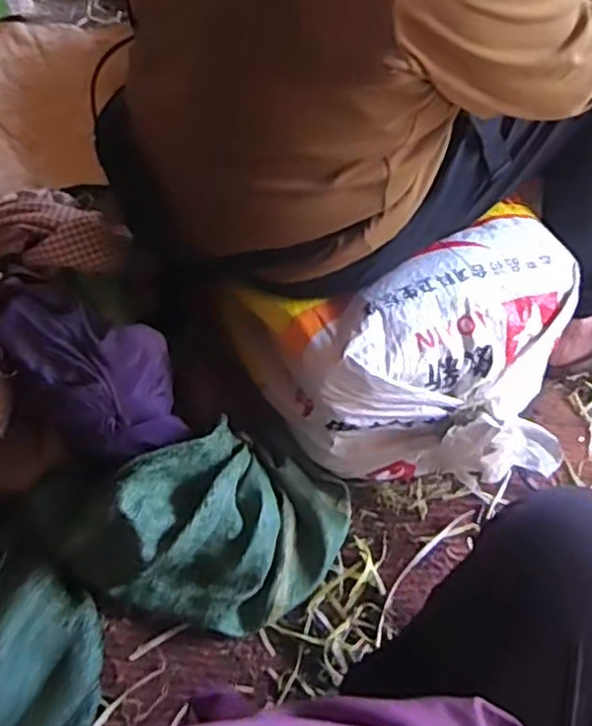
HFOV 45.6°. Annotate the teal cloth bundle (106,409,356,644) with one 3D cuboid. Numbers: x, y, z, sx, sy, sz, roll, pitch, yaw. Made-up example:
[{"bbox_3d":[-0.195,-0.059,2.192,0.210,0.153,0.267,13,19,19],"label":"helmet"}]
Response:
[{"bbox_3d":[-0.065,0.179,0.791,0.212,0.171,0.217,-2,54,2],"label":"teal cloth bundle"}]

